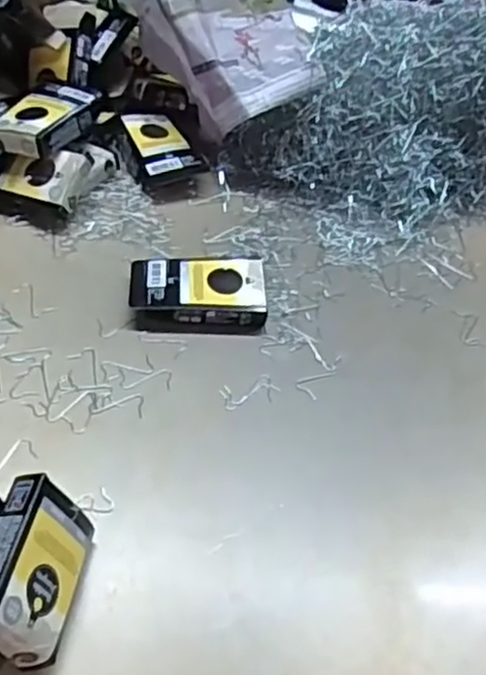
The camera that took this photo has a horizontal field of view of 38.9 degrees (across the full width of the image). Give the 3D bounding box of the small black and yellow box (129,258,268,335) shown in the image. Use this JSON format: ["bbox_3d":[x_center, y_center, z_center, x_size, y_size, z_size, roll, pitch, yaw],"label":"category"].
[{"bbox_3d":[-0.033,-0.032,0.510,0.097,0.024,0.056,3,47,-7],"label":"small black and yellow box"}]

